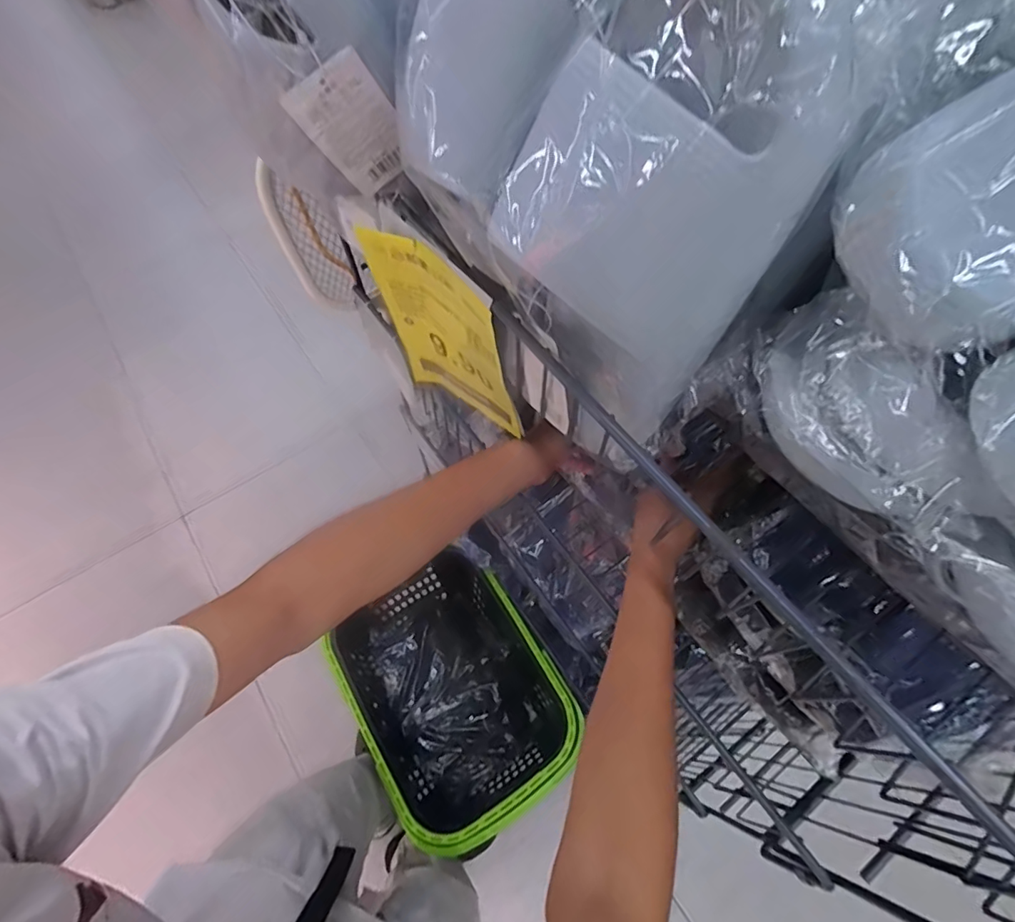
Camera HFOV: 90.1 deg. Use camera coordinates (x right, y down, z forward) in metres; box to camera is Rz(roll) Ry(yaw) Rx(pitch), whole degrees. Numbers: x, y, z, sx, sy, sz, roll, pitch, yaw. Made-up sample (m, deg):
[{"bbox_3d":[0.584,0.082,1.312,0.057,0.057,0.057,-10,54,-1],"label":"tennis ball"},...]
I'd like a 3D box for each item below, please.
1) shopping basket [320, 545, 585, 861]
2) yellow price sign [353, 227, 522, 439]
[{"bbox_3d":[-0.121,0.483,1.109,0.366,0.284,0.511,-31,66,-16],"label":"shopping basket"},{"bbox_3d":[-0.051,-0.101,0.439,0.135,0.185,0.025,31,66,15],"label":"yellow price sign"}]

